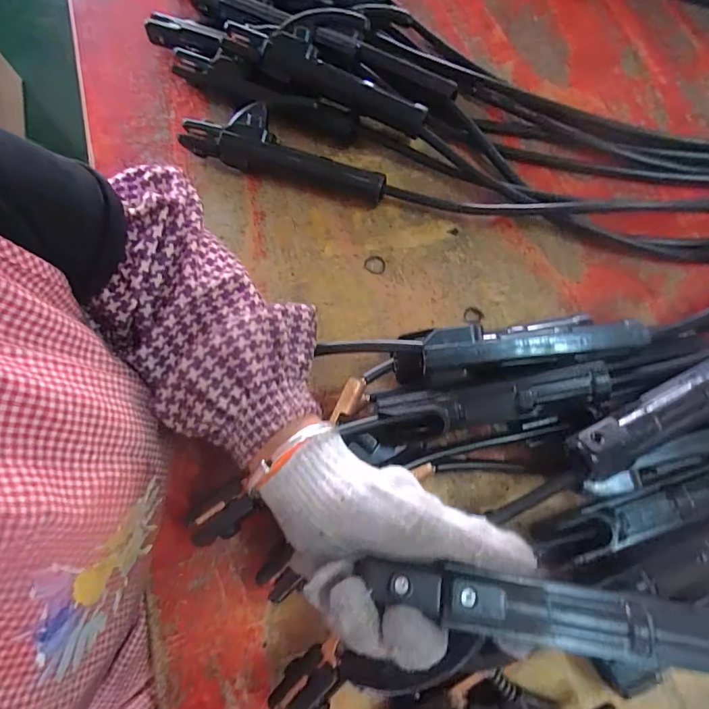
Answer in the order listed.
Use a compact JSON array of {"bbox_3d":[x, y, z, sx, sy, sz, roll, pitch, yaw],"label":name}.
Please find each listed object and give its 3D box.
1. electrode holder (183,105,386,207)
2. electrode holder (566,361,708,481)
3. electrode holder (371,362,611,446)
[{"bbox_3d":[-0.065,-0.187,0.417,0.196,0.038,0.044,19,73,7],"label":"electrode holder"},{"bbox_3d":[0.216,0.039,0.306,0.154,0.041,0.035,-26,72,-6],"label":"electrode holder"},{"bbox_3d":[0.094,0.034,0.311,0.157,0.029,0.032,-10,71,0],"label":"electrode holder"}]

